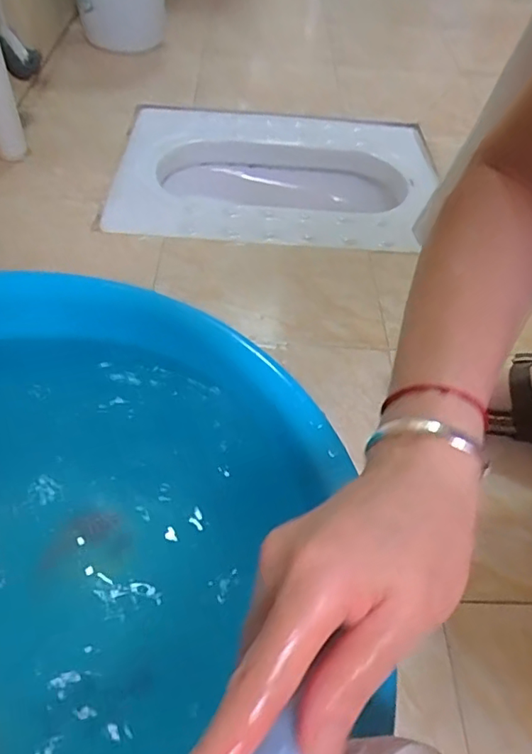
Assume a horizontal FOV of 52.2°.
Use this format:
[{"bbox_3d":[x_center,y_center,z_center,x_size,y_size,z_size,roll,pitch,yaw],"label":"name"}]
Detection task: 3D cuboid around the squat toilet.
[{"bbox_3d":[0.036,-0.334,0.964,0.577,0.096,0.419,2,48,-5],"label":"squat toilet"}]

